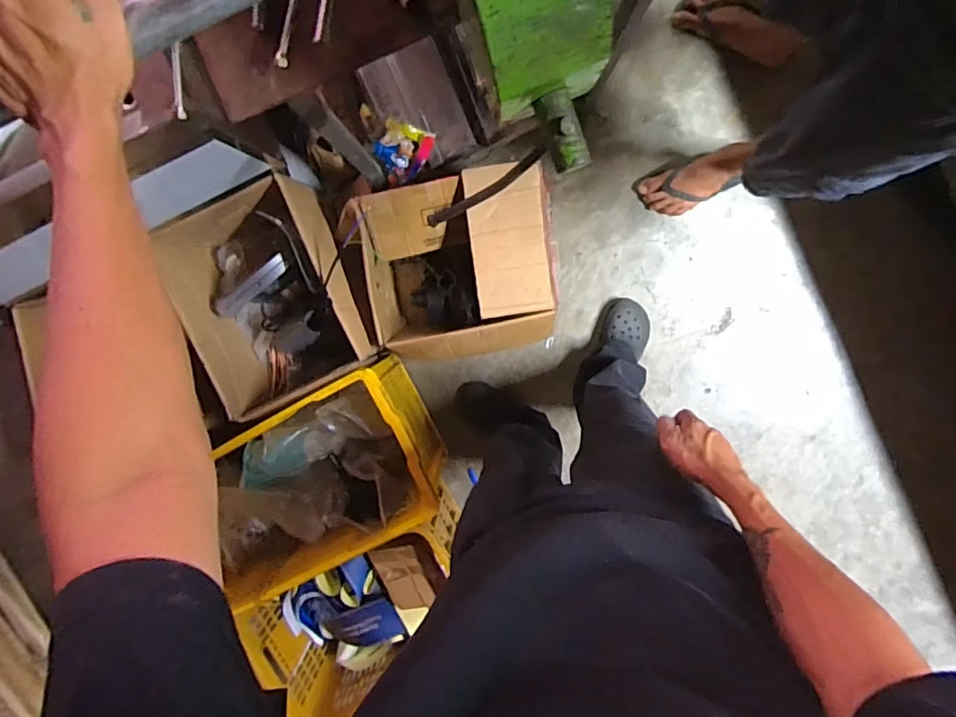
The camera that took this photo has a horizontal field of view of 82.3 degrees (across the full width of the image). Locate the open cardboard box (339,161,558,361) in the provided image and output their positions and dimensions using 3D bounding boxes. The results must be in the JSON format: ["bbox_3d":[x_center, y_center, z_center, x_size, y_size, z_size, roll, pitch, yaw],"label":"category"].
[{"bbox_3d":[-0.044,-0.197,1.222,0.410,0.294,0.349,-9,98,4],"label":"open cardboard box"}]

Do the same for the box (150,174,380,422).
[{"bbox_3d":[-0.435,-0.138,1.157,0.333,0.294,0.415,-24,97,6],"label":"box"}]

